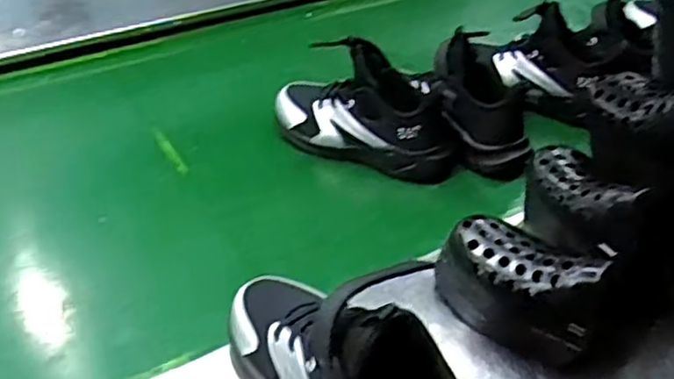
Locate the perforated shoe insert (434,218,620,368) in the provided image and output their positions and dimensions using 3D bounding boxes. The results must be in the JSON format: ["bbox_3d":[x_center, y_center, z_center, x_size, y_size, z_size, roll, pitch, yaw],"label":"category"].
[{"bbox_3d":[0.128,0.069,0.487,0.057,0.079,0.121,-20,42,-26],"label":"perforated shoe insert"}]

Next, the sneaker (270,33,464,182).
[{"bbox_3d":[0.033,-0.094,0.719,0.205,0.116,0.088,15,39,17],"label":"sneaker"}]

